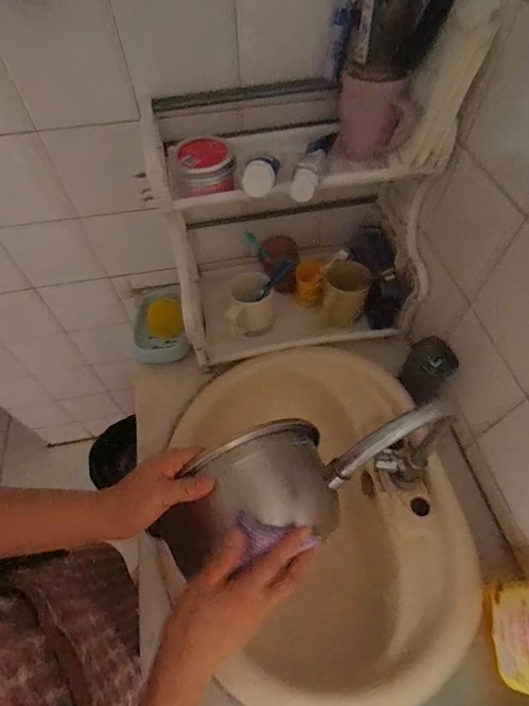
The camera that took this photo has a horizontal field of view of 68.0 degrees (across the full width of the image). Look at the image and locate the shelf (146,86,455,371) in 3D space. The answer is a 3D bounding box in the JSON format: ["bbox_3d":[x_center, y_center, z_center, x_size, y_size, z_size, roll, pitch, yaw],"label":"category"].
[{"bbox_3d":[0.054,-0.193,0.652,0.391,0.362,0.240,-8,57,-4],"label":"shelf"}]

